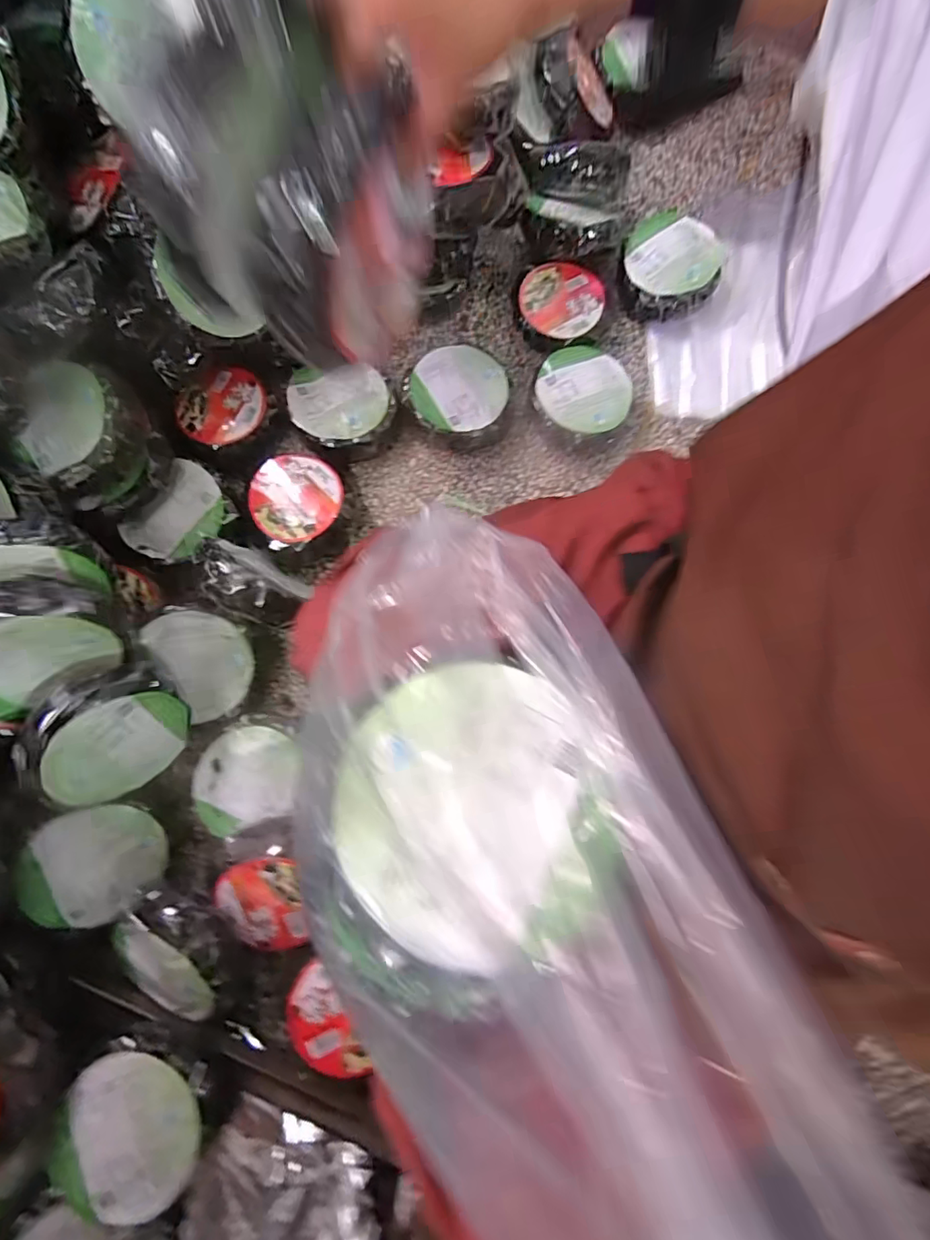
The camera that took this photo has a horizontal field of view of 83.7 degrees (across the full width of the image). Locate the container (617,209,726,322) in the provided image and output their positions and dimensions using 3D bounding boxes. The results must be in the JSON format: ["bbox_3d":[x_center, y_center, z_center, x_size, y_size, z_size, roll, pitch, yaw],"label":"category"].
[{"bbox_3d":[0.347,-0.598,0.880,0.159,0.070,0.154,0,77,-1],"label":"container"}]

